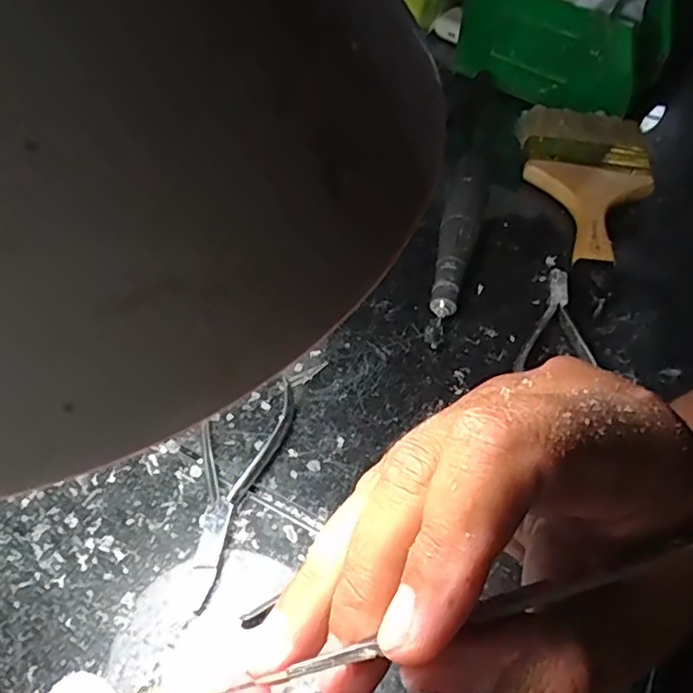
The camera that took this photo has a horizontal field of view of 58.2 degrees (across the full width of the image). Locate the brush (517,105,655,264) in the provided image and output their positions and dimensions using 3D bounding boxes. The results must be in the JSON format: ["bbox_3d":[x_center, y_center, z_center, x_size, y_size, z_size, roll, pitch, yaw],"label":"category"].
[{"bbox_3d":[0.179,-0.128,0.472,0.101,0.022,0.177,16,51,7],"label":"brush"}]

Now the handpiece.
[{"bbox_3d":[0.076,-0.075,0.424,0.026,0.030,0.181,16,51,7],"label":"handpiece"}]

